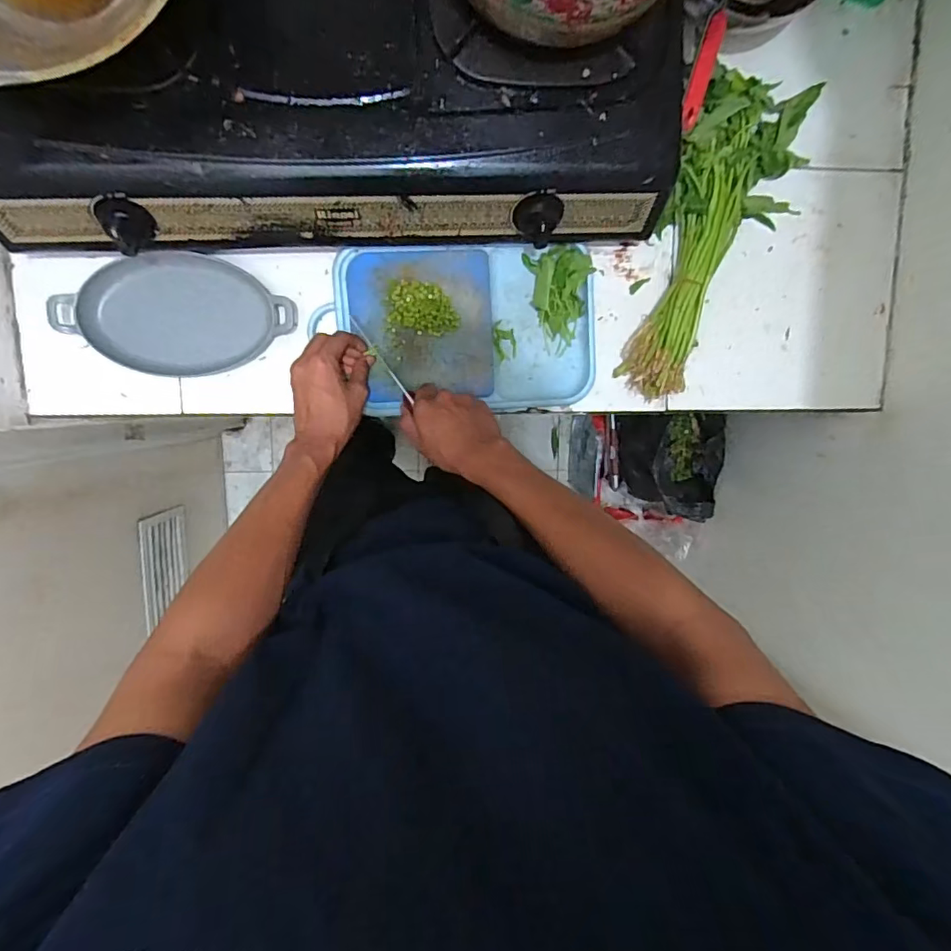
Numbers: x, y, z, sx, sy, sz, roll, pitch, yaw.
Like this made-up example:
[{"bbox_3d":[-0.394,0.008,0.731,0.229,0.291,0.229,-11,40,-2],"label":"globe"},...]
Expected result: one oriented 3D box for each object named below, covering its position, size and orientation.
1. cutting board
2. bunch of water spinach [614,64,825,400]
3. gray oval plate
[{"bbox_3d":[-0.010,-0.174,0.643,0.302,0.028,0.186,-4,100,-7],"label":"cutting board"},{"bbox_3d":[0.291,-0.277,0.639,0.157,0.050,0.375,13,97,-7],"label":"bunch of water spinach"},{"bbox_3d":[-0.338,-0.184,0.614,0.248,0.023,0.133,-3,98,-5],"label":"gray oval plate"}]

